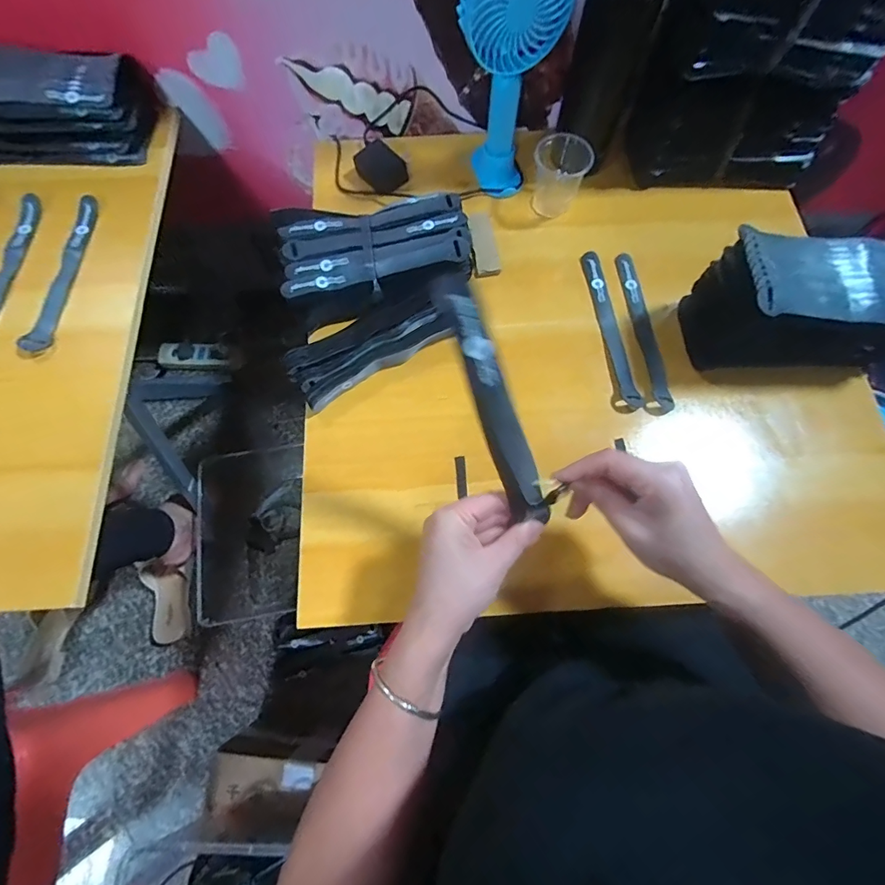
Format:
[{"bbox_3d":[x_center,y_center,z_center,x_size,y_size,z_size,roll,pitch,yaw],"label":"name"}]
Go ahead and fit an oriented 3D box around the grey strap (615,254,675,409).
[{"bbox_3d":[0.219,-0.127,0.472,0.021,0.009,0.189,-6,72,-2],"label":"grey strap"}]

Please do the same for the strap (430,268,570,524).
[{"bbox_3d":[0.036,-0.020,0.280,0.026,0.179,0.028,-30,30,-9],"label":"strap"}]

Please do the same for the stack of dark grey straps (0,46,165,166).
[{"bbox_3d":[-0.485,-0.417,0.521,0.224,0.067,0.122,-3,72,-1],"label":"stack of dark grey straps"}]

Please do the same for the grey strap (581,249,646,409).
[{"bbox_3d":[0.182,-0.126,0.476,0.027,0.015,0.199,-5,72,-1],"label":"grey strap"}]

